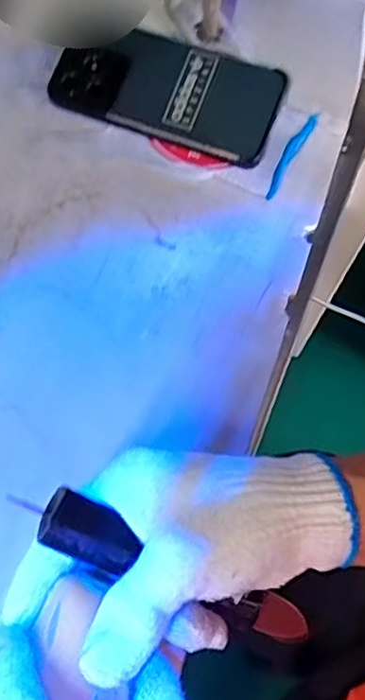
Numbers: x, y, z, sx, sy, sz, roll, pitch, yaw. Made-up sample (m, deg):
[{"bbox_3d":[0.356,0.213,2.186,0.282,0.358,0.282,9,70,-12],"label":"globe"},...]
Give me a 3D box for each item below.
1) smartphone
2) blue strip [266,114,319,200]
[{"bbox_3d":[-0.011,-0.193,0.479,0.160,0.010,0.080,21,80,6],"label":"smartphone"},{"bbox_3d":[0.078,-0.142,0.478,0.009,0.015,0.074,29,72,8],"label":"blue strip"}]

